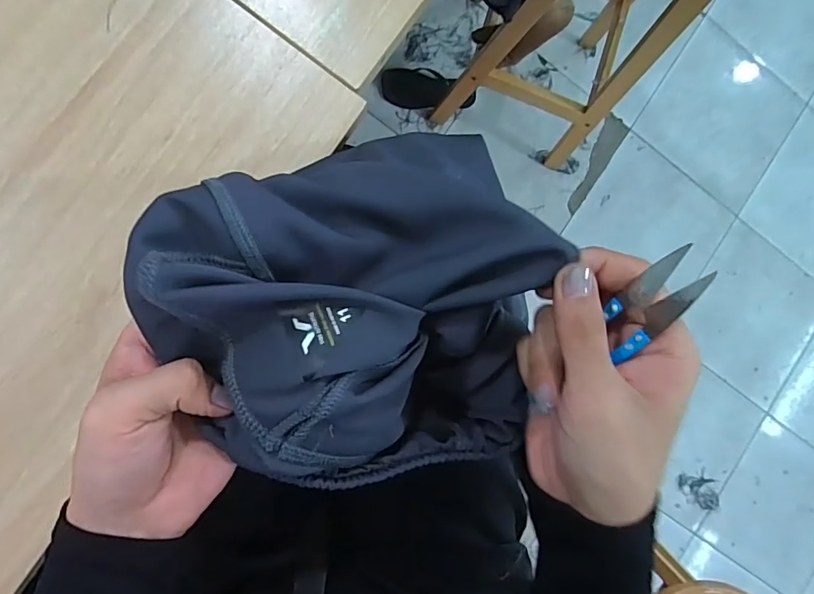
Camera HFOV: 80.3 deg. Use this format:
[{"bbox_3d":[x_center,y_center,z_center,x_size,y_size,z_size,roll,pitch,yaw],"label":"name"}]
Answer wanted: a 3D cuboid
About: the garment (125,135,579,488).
[{"bbox_3d":[-0.025,0.012,0.265,0.198,0.091,0.172,-4,92,-9],"label":"garment"}]

